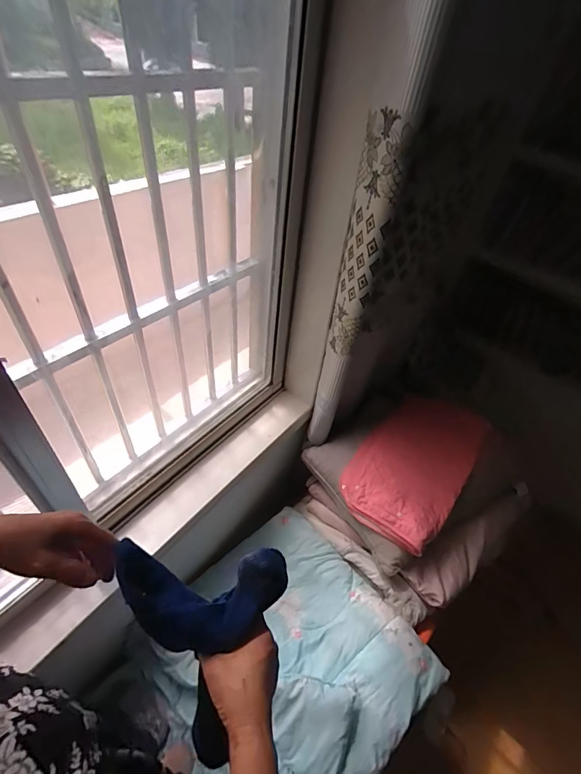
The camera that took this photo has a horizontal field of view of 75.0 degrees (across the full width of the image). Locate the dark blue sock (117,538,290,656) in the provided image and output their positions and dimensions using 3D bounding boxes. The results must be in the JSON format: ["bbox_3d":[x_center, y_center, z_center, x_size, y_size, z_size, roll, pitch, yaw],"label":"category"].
[{"bbox_3d":[-0.094,0.220,0.401,0.179,0.053,0.090,4,46,-6],"label":"dark blue sock"}]

